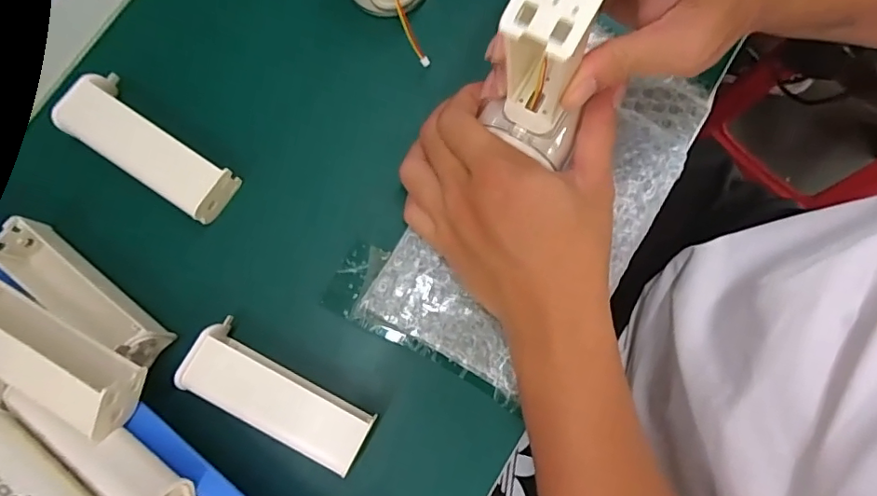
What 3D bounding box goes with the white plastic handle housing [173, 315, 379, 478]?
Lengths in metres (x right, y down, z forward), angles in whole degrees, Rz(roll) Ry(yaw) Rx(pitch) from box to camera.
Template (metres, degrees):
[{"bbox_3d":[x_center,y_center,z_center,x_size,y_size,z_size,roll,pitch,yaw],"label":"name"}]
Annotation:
[{"bbox_3d":[-0.085,0.079,0.283,0.101,0.020,0.037,26,80,3],"label":"white plastic handle housing"}]

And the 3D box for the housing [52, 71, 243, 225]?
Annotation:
[{"bbox_3d":[-0.166,-0.058,0.306,0.104,0.021,0.038,33,80,5],"label":"housing"}]

